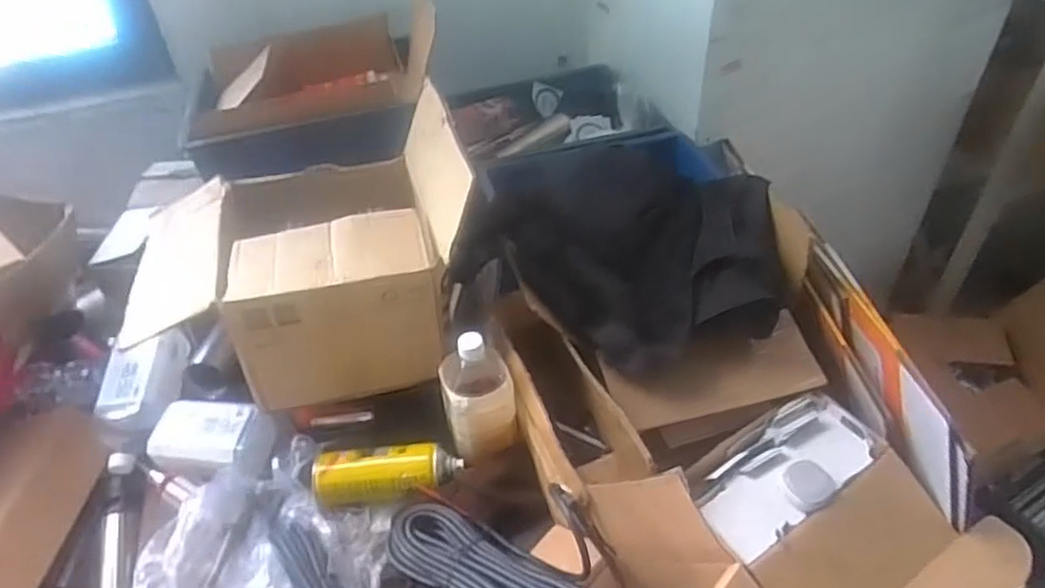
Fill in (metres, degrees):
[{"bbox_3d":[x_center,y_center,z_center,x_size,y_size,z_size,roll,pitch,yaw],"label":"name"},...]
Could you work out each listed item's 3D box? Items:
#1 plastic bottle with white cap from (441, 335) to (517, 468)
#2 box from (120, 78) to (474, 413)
[{"bbox_3d":[-0.057,0.122,0.863,0.090,0.140,0.076,-11,42,-9],"label":"plastic bottle with white cap"},{"bbox_3d":[-0.293,-0.055,0.954,0.430,0.284,0.302,-11,43,-9],"label":"box"}]

